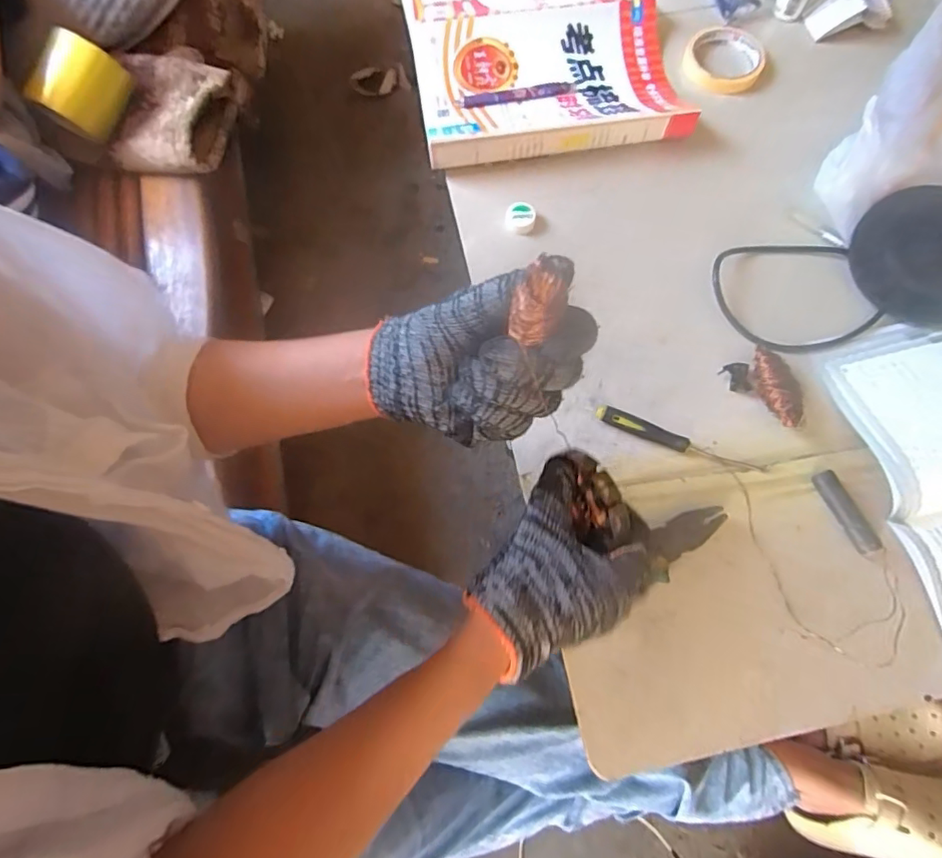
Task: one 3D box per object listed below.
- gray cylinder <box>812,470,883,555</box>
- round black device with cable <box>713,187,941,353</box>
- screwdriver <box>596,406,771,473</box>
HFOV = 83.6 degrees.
[{"bbox_3d":[0.328,0.072,0.462,0.019,0.015,0.075,-21,74,-6],"label":"gray cylinder"},{"bbox_3d":[0.390,-0.158,0.520,0.280,0.048,0.144,-12,73,-4],"label":"round black device with cable"},{"bbox_3d":[0.194,0.012,0.487,0.160,0.011,0.016,22,74,6],"label":"screwdriver"}]

